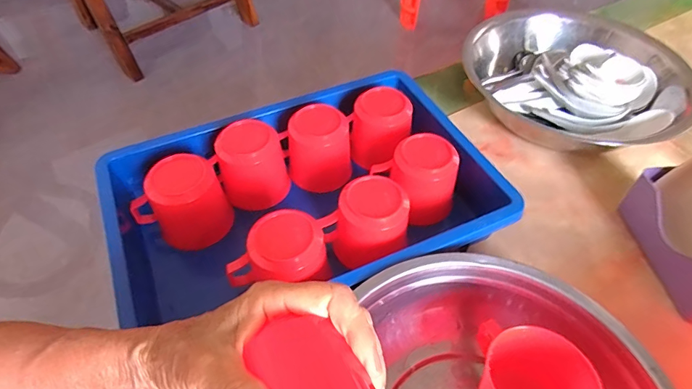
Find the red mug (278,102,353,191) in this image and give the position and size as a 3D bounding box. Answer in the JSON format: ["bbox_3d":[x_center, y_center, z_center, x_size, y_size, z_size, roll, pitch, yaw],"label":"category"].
[{"bbox_3d":[-0.034,-0.051,0.480,0.069,0.069,0.066,0,51,0],"label":"red mug"}]

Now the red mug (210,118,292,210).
[{"bbox_3d":[-0.103,-0.030,0.460,0.067,0.073,0.064,0,51,0],"label":"red mug"}]

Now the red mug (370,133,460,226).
[{"bbox_3d":[0.075,-0.018,0.449,0.081,0.073,0.071,-19,54,-16],"label":"red mug"}]

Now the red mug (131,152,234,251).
[{"bbox_3d":[-0.163,0.011,0.425,0.085,0.066,0.071,-29,57,-22],"label":"red mug"}]

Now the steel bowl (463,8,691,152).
[{"bbox_3d":[0.302,-0.165,0.560,0.271,0.074,0.236,28,56,20],"label":"steel bowl"}]

